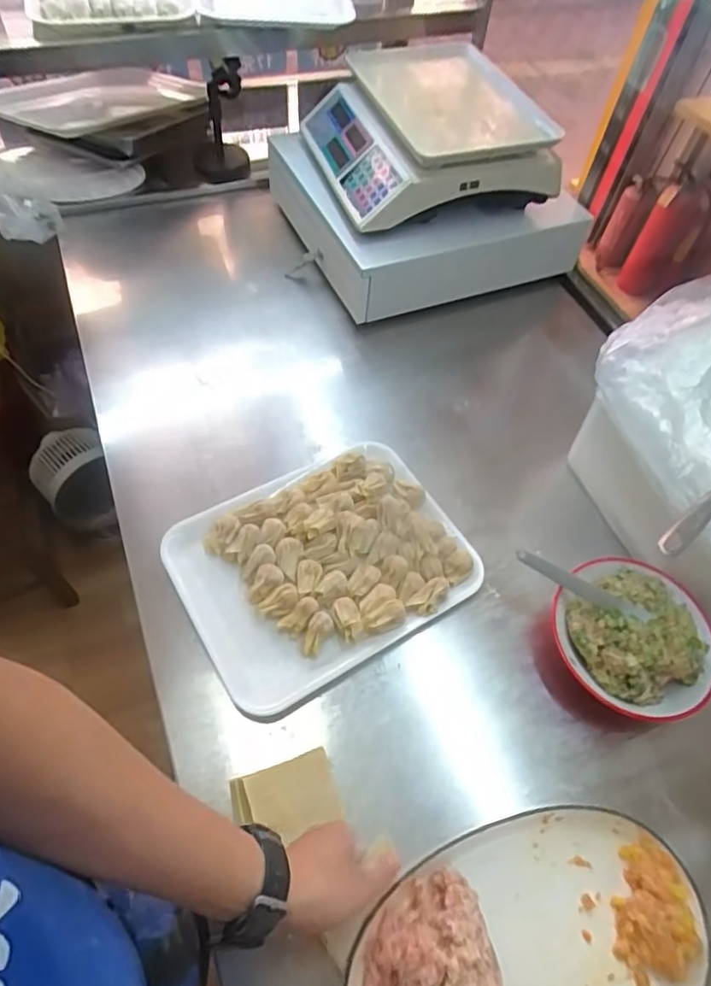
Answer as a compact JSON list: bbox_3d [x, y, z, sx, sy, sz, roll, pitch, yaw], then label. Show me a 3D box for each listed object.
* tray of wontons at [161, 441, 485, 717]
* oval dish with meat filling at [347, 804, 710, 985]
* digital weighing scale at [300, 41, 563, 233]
[{"bbox_3d":[-0.038,0.077,0.687,0.321,0.042,0.253,-26,63,-20],"label":"tray of wontons"},{"bbox_3d":[0.149,0.377,0.470,0.299,0.080,0.186,-14,59,-13],"label":"oval dish with meat filling"},{"bbox_3d":[0.099,-0.585,0.931,0.326,0.121,0.379,-12,59,-12],"label":"digital weighing scale"}]

